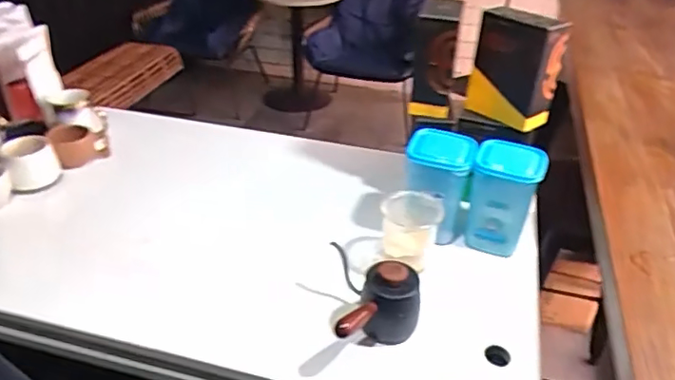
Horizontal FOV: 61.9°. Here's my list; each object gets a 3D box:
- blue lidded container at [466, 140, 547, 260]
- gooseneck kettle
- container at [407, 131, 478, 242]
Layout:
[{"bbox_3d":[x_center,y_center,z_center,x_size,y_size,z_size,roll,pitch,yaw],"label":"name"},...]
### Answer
[{"bbox_3d":[0.248,0.011,0.851,0.094,0.149,0.084,13,35,17],"label":"blue lidded container"},{"bbox_3d":[0.047,0.141,0.709,0.104,0.100,0.140,0,33,-3],"label":"gooseneck kettle"},{"bbox_3d":[0.151,-0.003,0.862,0.099,0.146,0.113,9,34,11],"label":"container"}]

